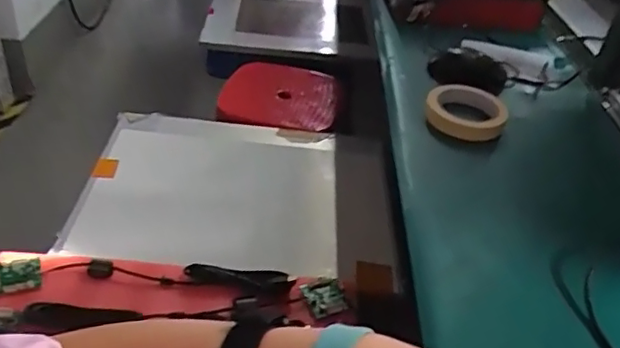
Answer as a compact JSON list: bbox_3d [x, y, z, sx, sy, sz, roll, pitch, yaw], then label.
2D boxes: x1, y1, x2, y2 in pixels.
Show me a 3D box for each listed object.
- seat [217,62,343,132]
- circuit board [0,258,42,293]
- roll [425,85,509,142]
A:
[{"bbox_3d":[-0.060,-0.162,1.289,0.272,0.062,0.249,7,37,-1],"label":"seat"},{"bbox_3d":[-0.384,0.133,0.767,0.057,0.010,0.051,-8,40,-20],"label":"circuit board"},{"bbox_3d":[0.200,-0.077,0.753,0.103,0.030,0.103,5,37,-4],"label":"roll"}]

